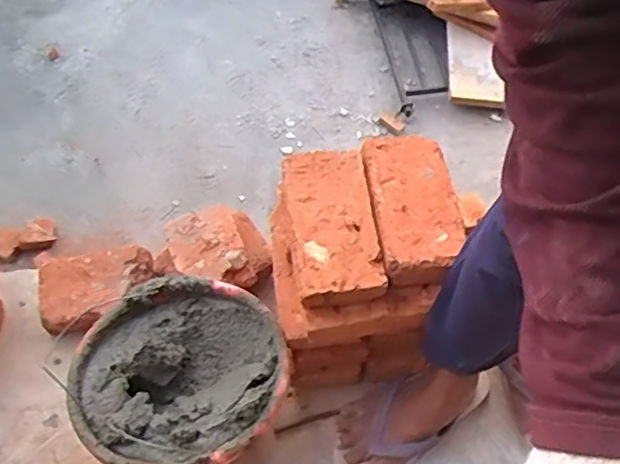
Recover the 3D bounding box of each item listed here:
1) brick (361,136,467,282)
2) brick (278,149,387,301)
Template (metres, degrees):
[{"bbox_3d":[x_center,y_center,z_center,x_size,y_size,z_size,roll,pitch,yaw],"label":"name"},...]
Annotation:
[{"bbox_3d":[0.123,-0.032,0.776,0.099,0.046,0.184,-5,59,-5],"label":"brick"},{"bbox_3d":[0.021,-0.004,0.768,0.103,0.063,0.186,-7,59,-6],"label":"brick"}]

